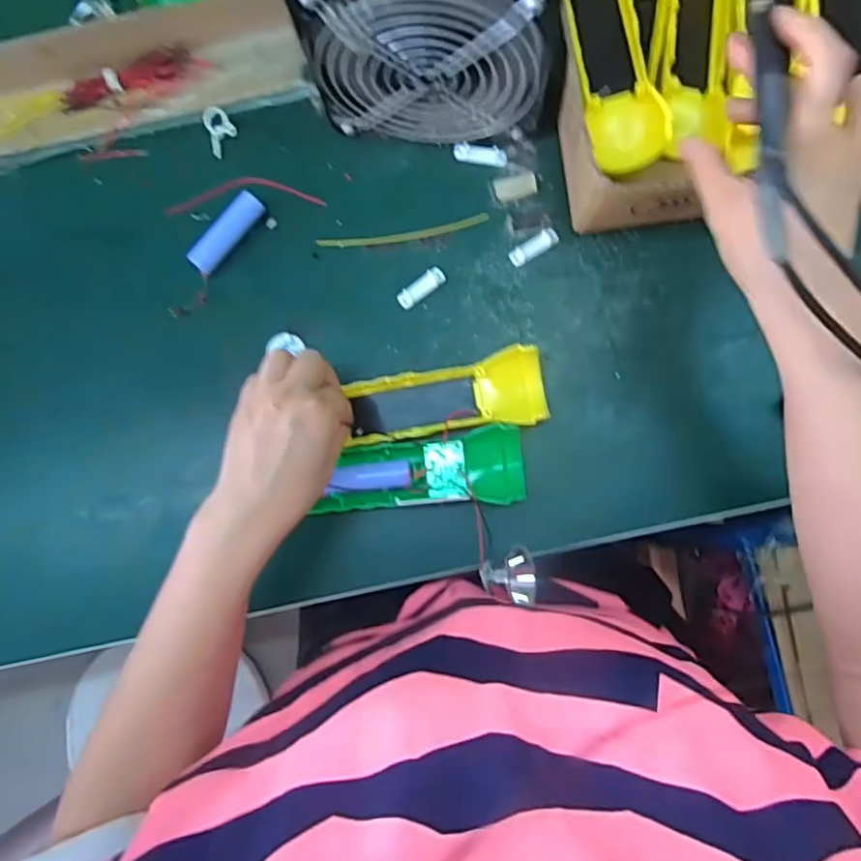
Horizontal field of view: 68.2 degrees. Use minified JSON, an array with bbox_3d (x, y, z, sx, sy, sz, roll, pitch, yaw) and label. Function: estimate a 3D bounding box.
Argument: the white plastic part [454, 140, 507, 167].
[{"bbox_3d":[0.037,-0.204,0.469,0.039,0.004,0.013,10,87,5],"label":"white plastic part"}]

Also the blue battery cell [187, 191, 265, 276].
[{"bbox_3d":[-0.148,-0.143,0.463,0.021,0.019,0.065,43,91,6],"label":"blue battery cell"}]

